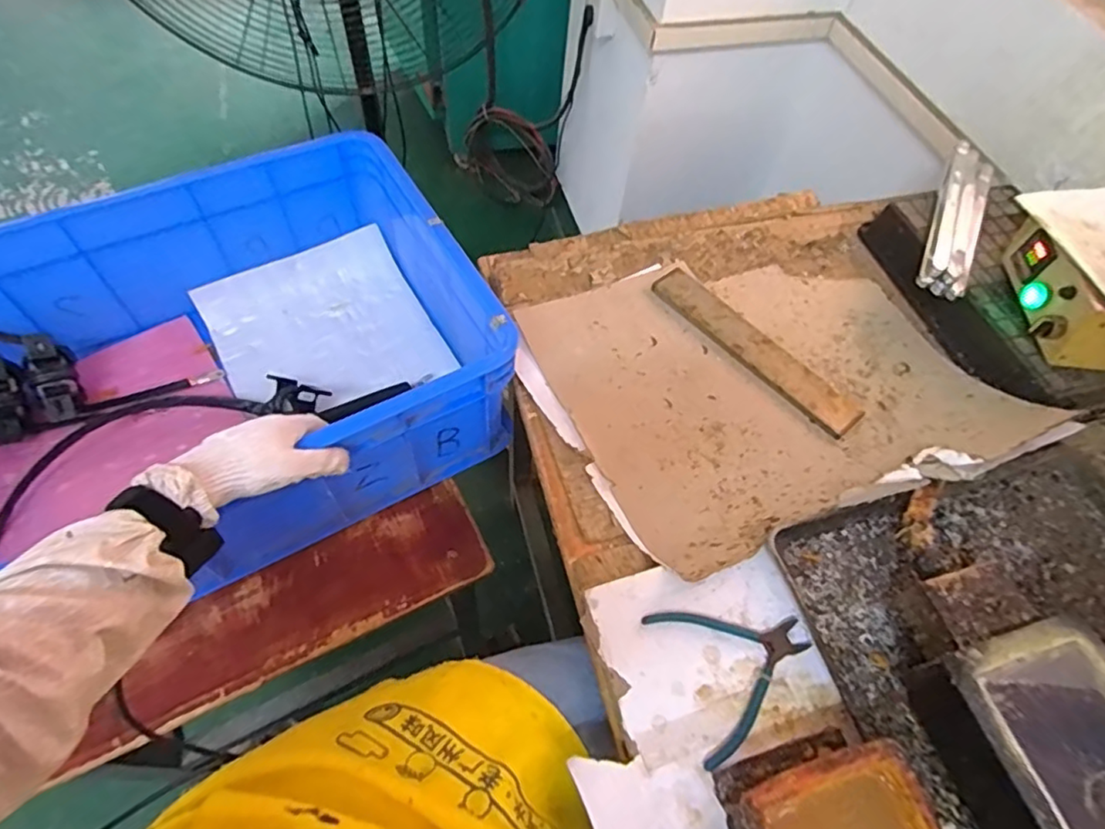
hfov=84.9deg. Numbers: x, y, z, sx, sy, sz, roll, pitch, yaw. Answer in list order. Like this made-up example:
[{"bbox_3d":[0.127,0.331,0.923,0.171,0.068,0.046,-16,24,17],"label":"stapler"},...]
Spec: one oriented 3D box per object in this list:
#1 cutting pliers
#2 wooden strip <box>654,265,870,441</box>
[{"bbox_3d":[0.168,0.220,0.539,0.134,0.007,0.125,-16,61,-14],"label":"cutting pliers"},{"bbox_3d":[0.251,-0.086,0.759,0.056,0.012,0.300,-36,67,-23],"label":"wooden strip"}]

